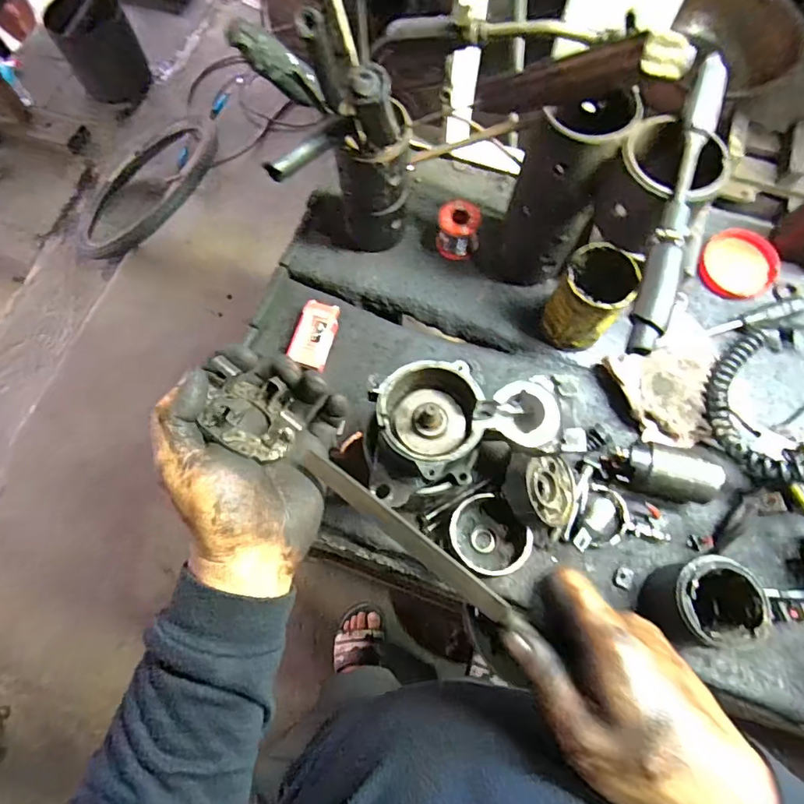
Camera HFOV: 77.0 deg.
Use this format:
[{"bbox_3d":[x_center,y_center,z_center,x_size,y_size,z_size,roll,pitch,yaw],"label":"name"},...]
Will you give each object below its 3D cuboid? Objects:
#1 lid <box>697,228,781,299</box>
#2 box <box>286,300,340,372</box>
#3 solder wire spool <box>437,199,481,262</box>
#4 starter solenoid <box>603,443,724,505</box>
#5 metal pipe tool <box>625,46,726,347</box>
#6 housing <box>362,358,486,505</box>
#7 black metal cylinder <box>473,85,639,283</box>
[{"bbox_3d":[0.422,-0.172,0.634,0.090,0.013,0.085,-1,85,11],"label":"lid"},{"bbox_3d":[-0.106,-0.083,0.614,0.044,0.023,0.078,17,71,6],"label":"box"},{"bbox_3d":[0.072,-0.214,0.633,0.055,0.057,0.047,8,71,3],"label":"solder wire spool"},{"bbox_3d":[0.283,0.076,0.554,0.115,0.041,0.051,15,71,5],"label":"starter solenoid"},{"bbox_3d":[0.221,-0.163,0.404,0.023,0.048,0.265,18,72,6],"label":"metal pipe tool"},{"bbox_3d":[0.016,0.025,0.450,0.113,0.063,0.104,-18,72,-6],"label":"housing"},{"bbox_3d":[0.162,-0.218,0.546,0.091,0.222,0.099,38,75,12],"label":"black metal cylinder"}]

